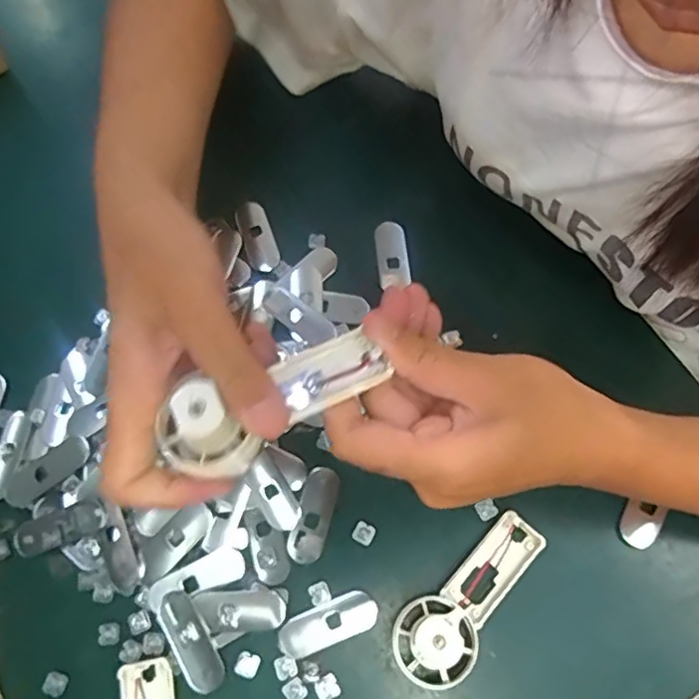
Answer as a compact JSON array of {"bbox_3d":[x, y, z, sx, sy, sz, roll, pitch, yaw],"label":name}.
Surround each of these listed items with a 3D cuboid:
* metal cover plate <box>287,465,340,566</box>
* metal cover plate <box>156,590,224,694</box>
[{"bbox_3d":[-0.019,0.087,0.326,0.018,0.004,0.050,14,70,7],"label":"metal cover plate"},{"bbox_3d":[-0.079,0.144,0.306,0.018,0.004,0.049,-30,71,-9],"label":"metal cover plate"}]

